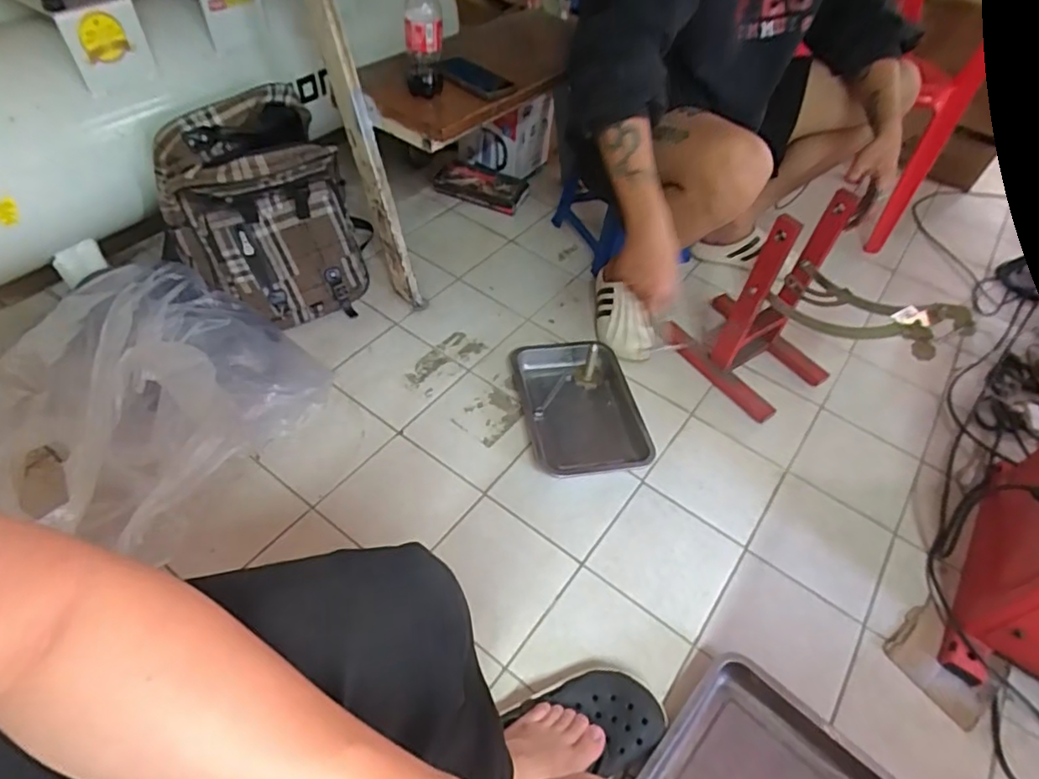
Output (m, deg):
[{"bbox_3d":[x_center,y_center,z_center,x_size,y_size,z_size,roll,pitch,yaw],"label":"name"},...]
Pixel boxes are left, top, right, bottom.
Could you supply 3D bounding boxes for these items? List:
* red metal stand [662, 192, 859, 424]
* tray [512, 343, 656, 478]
[{"bbox_3d":[0.463,-0.169,1.113,0.194,0.354,0.282,-33,61,-26],"label":"red metal stand"},{"bbox_3d":[0.119,0.029,1.138,0.222,0.036,0.304,-7,52,-12],"label":"tray"}]

